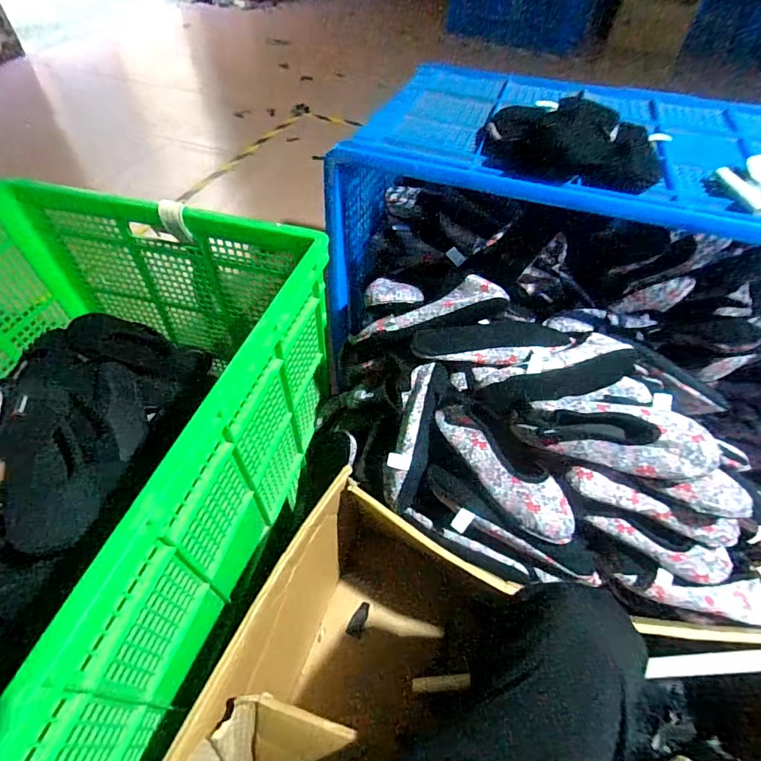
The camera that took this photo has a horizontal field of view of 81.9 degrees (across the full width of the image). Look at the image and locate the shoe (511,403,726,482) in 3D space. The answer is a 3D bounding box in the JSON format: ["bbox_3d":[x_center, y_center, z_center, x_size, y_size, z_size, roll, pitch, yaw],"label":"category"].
[{"bbox_3d":[0.321,0.073,0.601,0.247,0.056,0.099,7,51,4],"label":"shoe"}]

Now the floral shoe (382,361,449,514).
[{"bbox_3d":[0.053,0.091,0.692,0.063,0.072,0.241,14,92,10],"label":"floral shoe"}]

